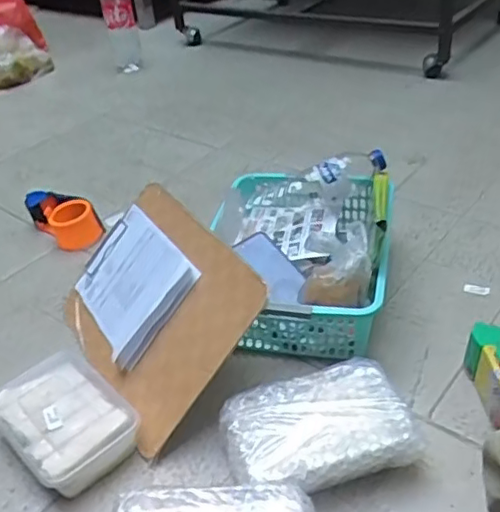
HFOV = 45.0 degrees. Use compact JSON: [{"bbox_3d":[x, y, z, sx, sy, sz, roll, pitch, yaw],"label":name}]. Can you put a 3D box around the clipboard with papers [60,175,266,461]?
[{"bbox_3d":[-0.132,0.051,0.765,0.234,0.033,0.344,-53,42,1],"label":"clipboard with papers"}]

